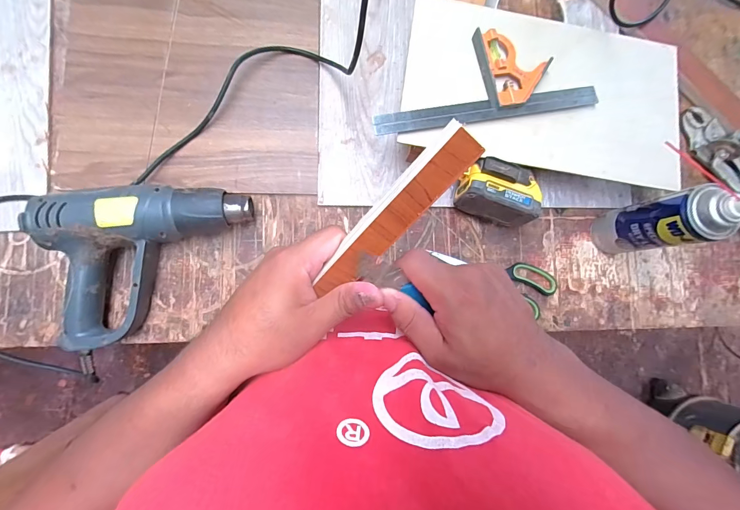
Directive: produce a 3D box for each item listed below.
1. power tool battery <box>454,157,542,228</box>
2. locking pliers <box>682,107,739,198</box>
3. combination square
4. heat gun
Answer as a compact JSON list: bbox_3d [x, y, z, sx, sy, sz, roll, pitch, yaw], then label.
[{"bbox_3d":[0.170,-0.083,0.468,0.101,0.054,0.065,12,84,-2],"label":"power tool battery"},{"bbox_3d":[0.587,-0.136,0.555,0.101,0.030,0.244,-36,89,-6],"label":"locking pliers"},{"bbox_3d":[0.142,-0.230,0.457,0.294,0.026,0.117,-12,85,-5],"label":"combination square"},{"bbox_3d":[-0.279,0.005,0.461,0.258,0.075,0.188,-13,87,-5],"label":"heat gun"}]

